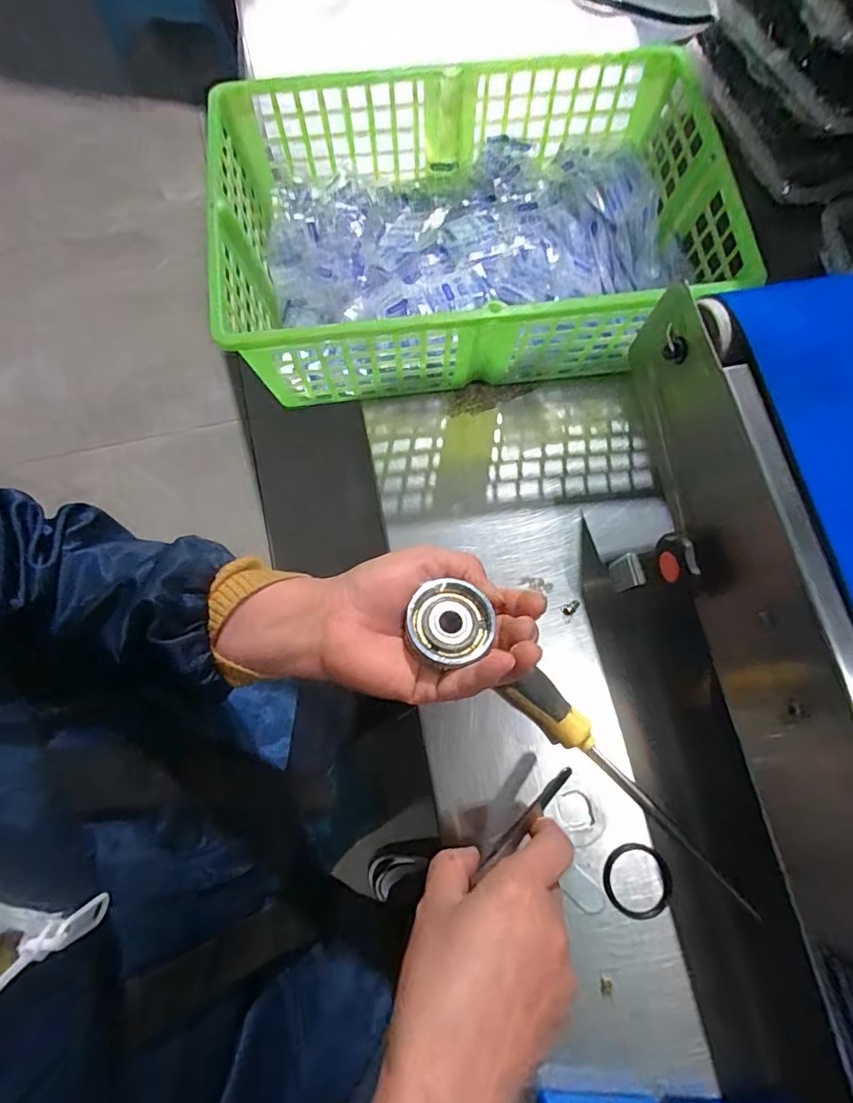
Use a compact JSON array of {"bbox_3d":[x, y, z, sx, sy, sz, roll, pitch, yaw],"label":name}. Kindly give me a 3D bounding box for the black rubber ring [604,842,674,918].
[{"bbox_3d":[0.131,0.204,0.316,0.043,0.006,0.040,0,75,0],"label":"black rubber ring"}]

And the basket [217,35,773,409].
[{"bbox_3d":[0.029,-0.233,0.378,0.335,0.093,0.216,-7,75,-2],"label":"basket"}]

